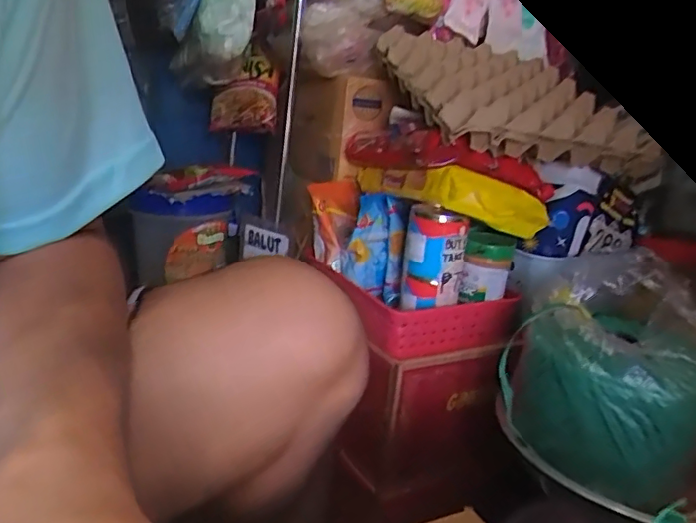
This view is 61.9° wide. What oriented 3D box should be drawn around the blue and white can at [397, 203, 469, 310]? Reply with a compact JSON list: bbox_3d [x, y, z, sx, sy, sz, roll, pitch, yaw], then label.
[{"bbox_3d":[0.106,-0.004,0.718,0.070,0.118,0.059,8,17,10],"label":"blue and white can"}]

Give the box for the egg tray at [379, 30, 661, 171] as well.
[{"bbox_3d":[0.207,-0.213,0.752,0.276,0.045,0.294,2,40,-21],"label":"egg tray"}]

